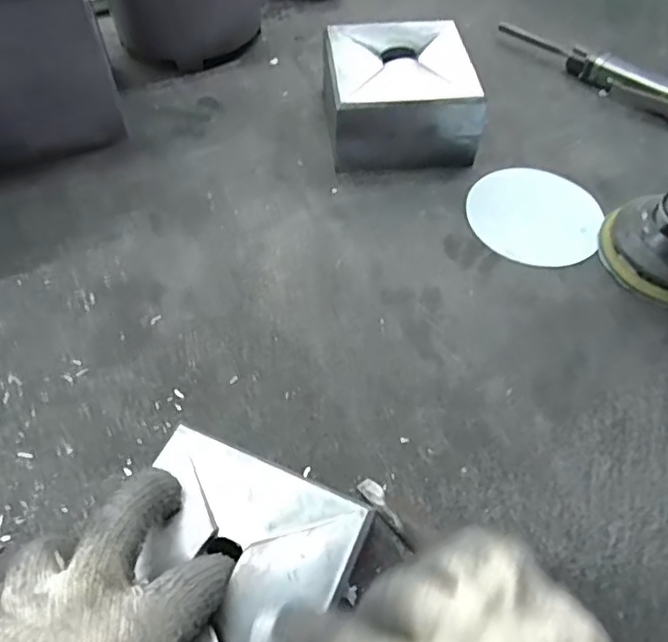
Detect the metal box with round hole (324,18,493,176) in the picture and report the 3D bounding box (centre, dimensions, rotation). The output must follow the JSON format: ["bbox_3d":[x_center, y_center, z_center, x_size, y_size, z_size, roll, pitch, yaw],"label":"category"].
[{"bbox_3d":[0.054,-0.214,0.543,0.134,0.071,0.136,-6,56,-6],"label":"metal box with round hole"}]

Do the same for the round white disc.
[{"bbox_3d":[0.172,-0.093,0.499,0.110,0.005,0.109,1,55,-1],"label":"round white disc"}]

